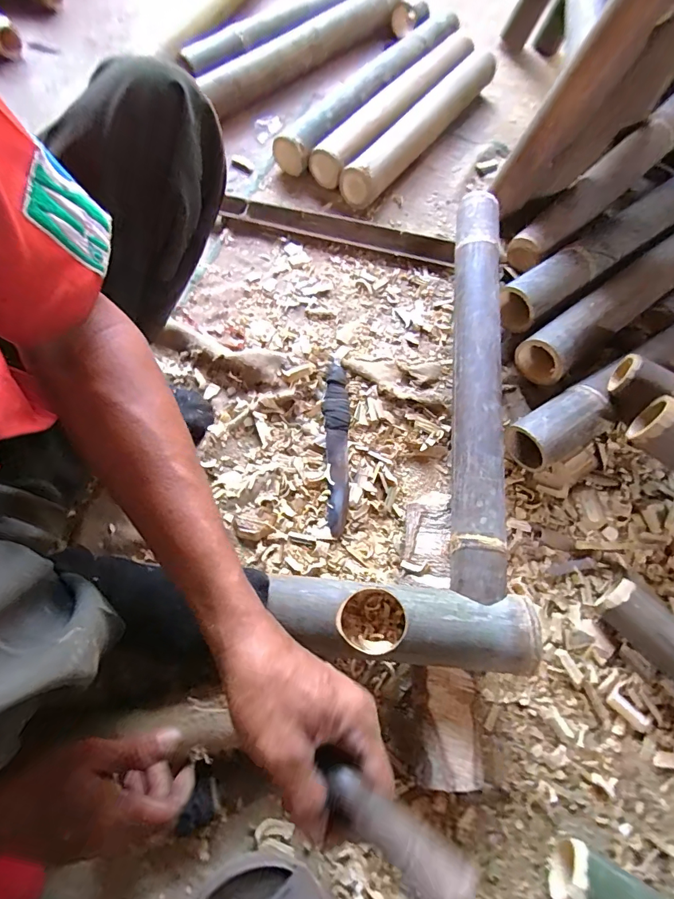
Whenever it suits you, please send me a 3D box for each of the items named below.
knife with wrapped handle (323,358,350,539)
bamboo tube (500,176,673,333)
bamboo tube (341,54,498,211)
[{"bbox_3d":[-0.001,-0.012,0.652,0.039,0.021,0.272,2,69,-2],"label":"knife with wrapped handle"},{"bbox_3d":[0.528,-0.394,0.794,0.593,0.067,0.083,-34,75,-14],"label":"bamboo tube"},{"bbox_3d":[0.176,-0.689,0.909,0.088,0.074,0.520,35,72,10],"label":"bamboo tube"}]

